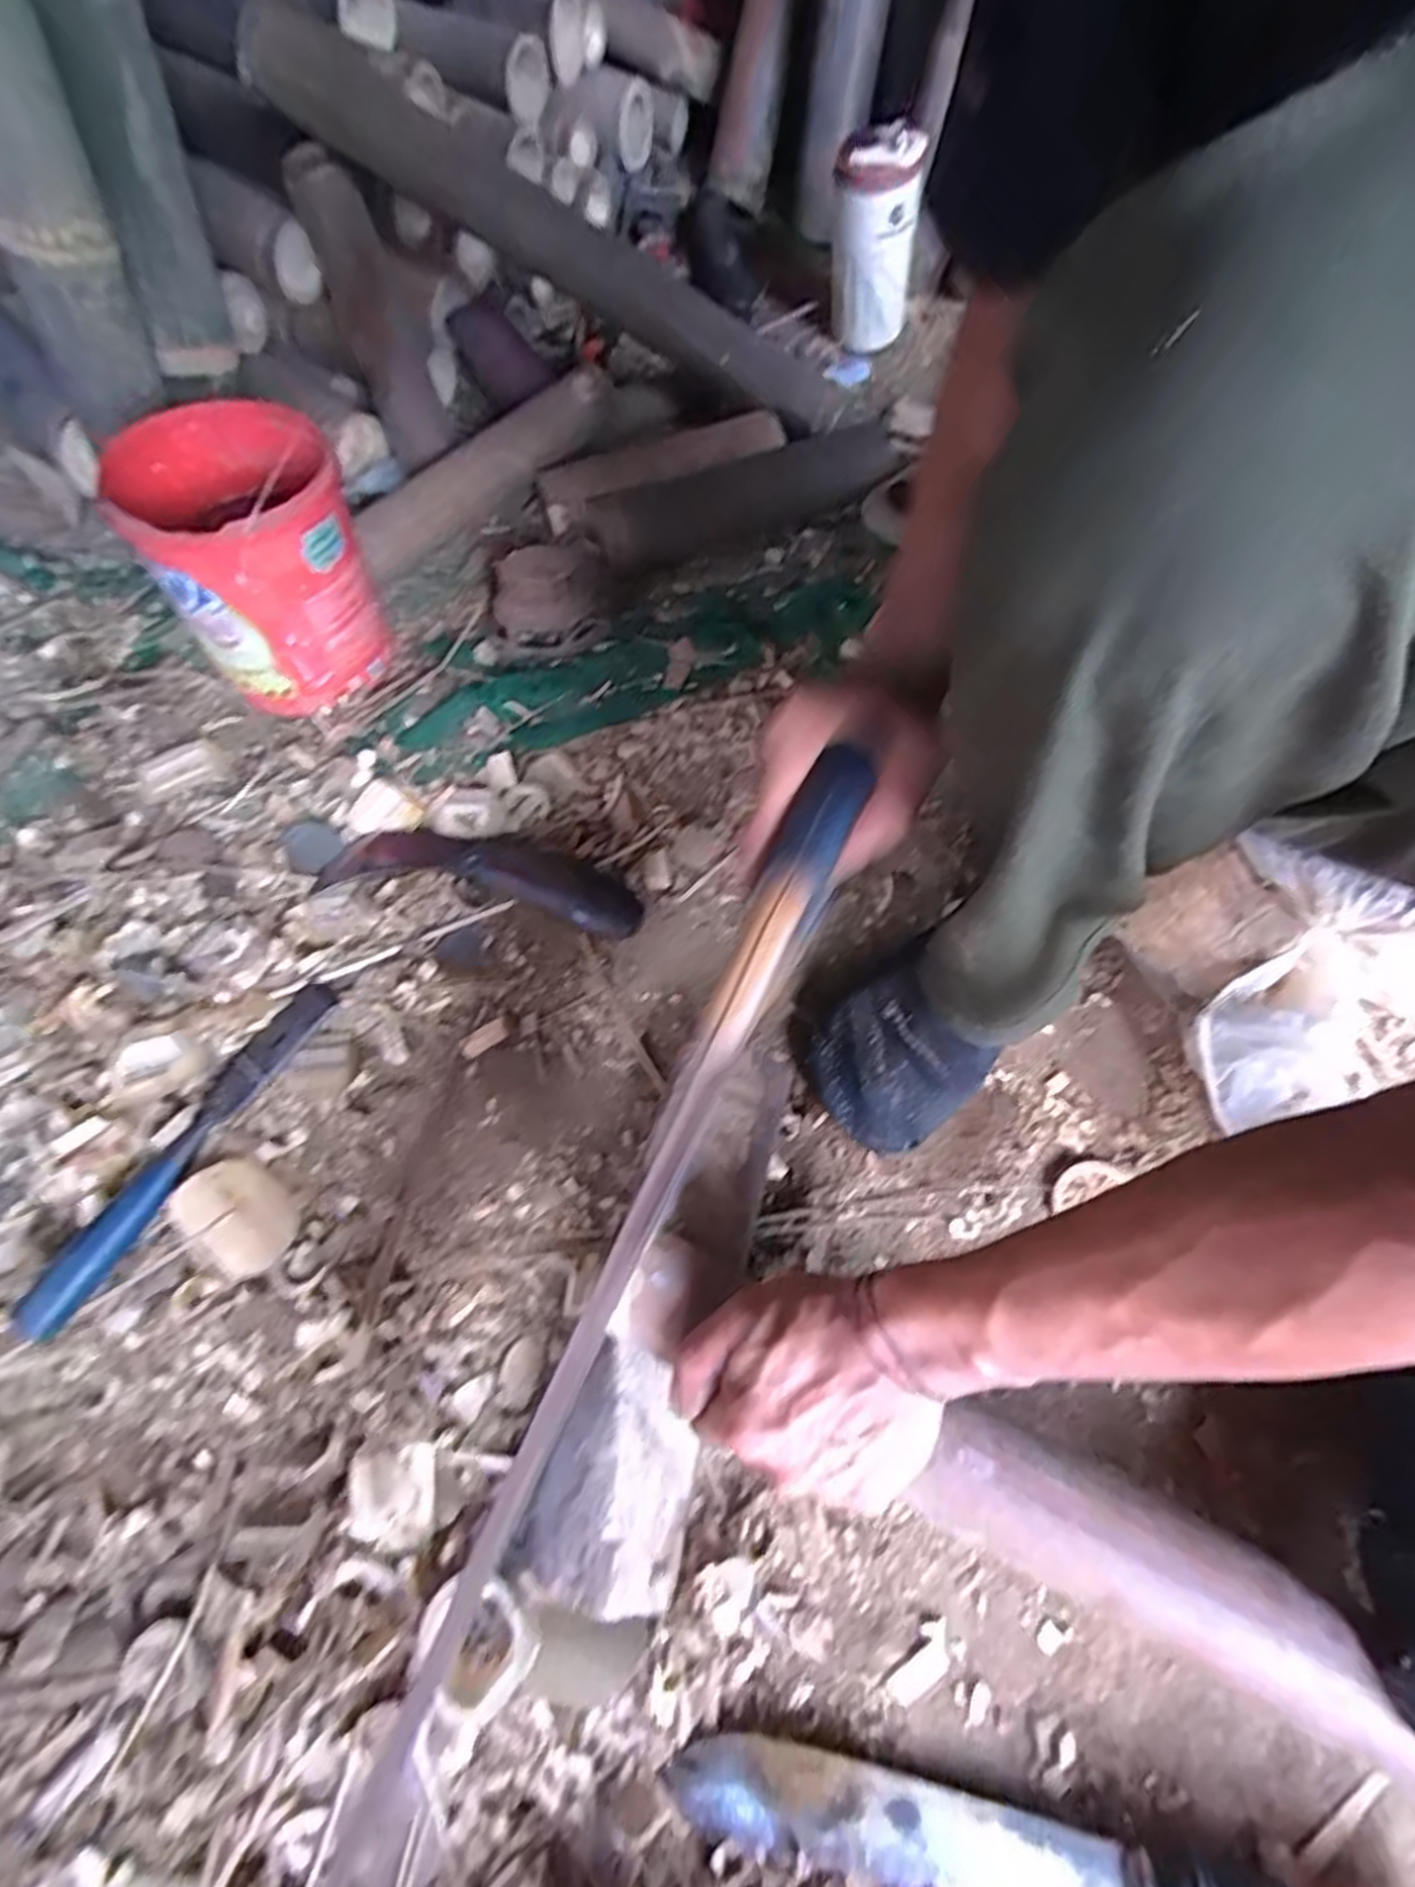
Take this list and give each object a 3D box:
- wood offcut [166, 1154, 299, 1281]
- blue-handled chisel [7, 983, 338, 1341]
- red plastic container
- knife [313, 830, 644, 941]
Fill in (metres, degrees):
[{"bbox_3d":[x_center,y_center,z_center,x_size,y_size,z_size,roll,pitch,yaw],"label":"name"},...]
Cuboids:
[{"bbox_3d":[-0.273,0.157,0.461,0.066,0.018,0.051,42,62,-5],"label":"wood offcut"},{"bbox_3d":[-0.308,0.117,0.466,0.032,0.021,0.228,27,68,11],"label":"blue-handled chisel"},{"bbox_3d":[-0.318,-0.276,0.571,0.142,0.147,0.141,0,66,0],"label":"red plastic container"},{"bbox_3d":[-0.150,-0.049,0.551,0.218,0.033,0.069,11,66,5],"label":"knife"}]

